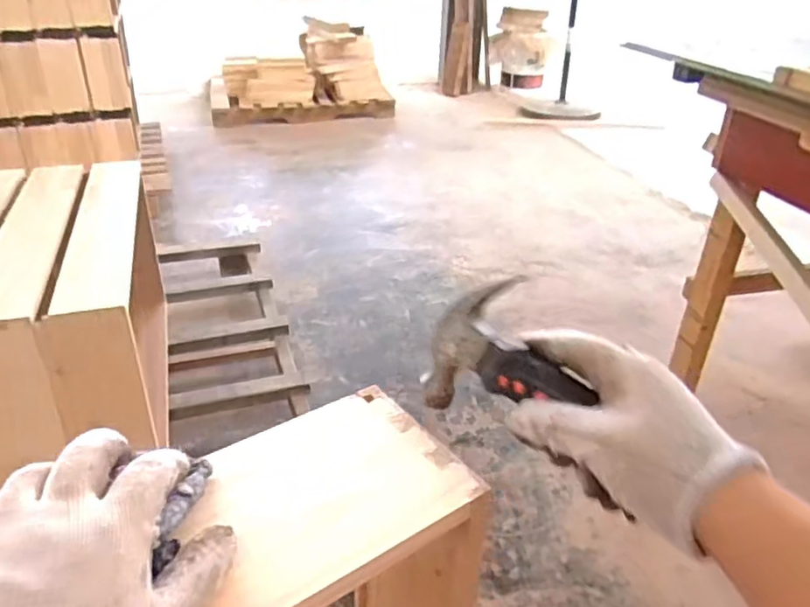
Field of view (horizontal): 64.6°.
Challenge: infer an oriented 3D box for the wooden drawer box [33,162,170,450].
[{"bbox_3d":[-0.539,0.005,1.228,0.116,0.389,0.729,-9,32,-16],"label":"wooden drawer box"}]

